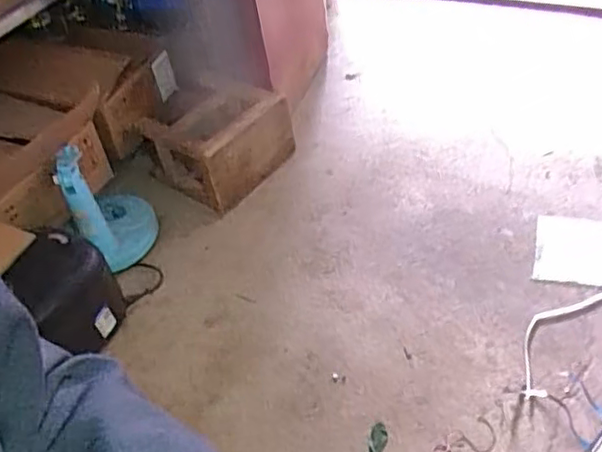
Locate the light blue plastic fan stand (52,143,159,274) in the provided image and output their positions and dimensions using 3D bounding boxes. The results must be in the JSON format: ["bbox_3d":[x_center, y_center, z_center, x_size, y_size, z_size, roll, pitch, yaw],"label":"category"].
[{"bbox_3d":[-0.414,-0.050,1.333,0.162,0.280,0.172,-24,46,-12],"label":"light blue plastic fan stand"}]

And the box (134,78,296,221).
[{"bbox_3d":[-0.197,-0.204,1.542,0.267,0.207,0.296,26,56,32],"label":"box"}]

